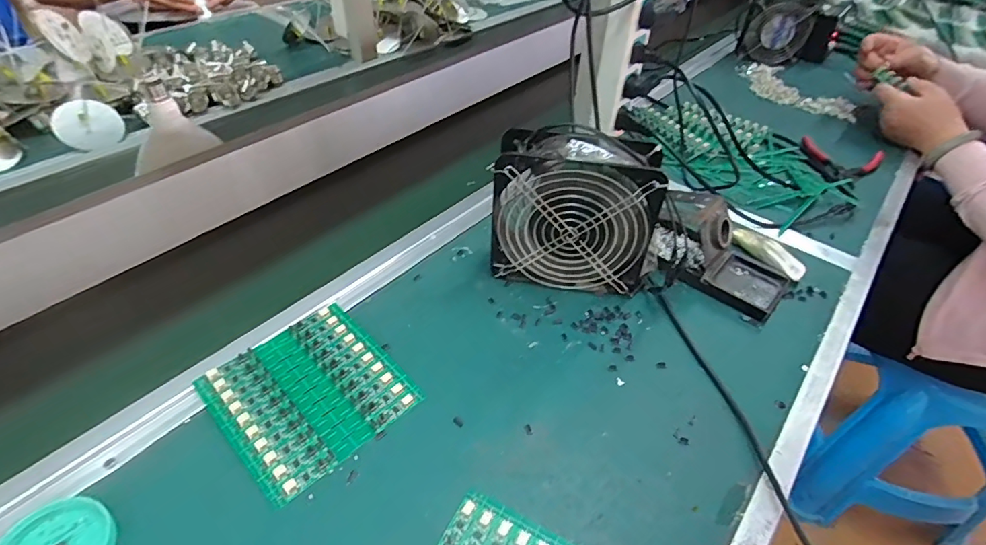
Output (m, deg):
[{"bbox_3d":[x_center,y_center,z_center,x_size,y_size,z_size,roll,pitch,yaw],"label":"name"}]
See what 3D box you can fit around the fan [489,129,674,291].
[{"bbox_3d":[0.076,-0.057,0.480,0.148,0.152,0.062,7,45,2],"label":"fan"}]

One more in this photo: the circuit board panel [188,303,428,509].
[{"bbox_3d":[-0.151,0.097,0.413,0.133,0.008,0.135,-34,57,-32],"label":"circuit board panel"}]

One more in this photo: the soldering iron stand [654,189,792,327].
[{"bbox_3d":[0.240,-0.027,0.516,0.081,0.071,0.142,-34,57,-32],"label":"soldering iron stand"}]

